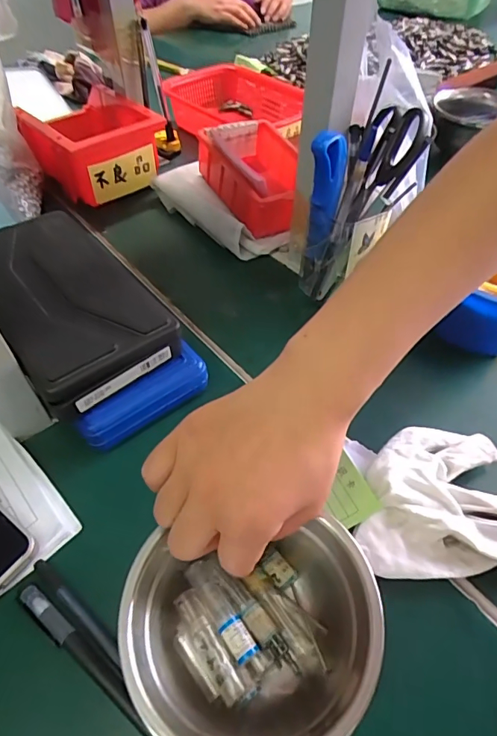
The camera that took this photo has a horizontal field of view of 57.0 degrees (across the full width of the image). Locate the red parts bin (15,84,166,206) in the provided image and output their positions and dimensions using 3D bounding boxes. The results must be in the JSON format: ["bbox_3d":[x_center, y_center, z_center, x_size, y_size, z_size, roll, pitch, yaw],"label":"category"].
[{"bbox_3d":[-0.191,-0.264,0.550,0.126,0.089,0.142,-33,59,-24],"label":"red parts bin"}]

